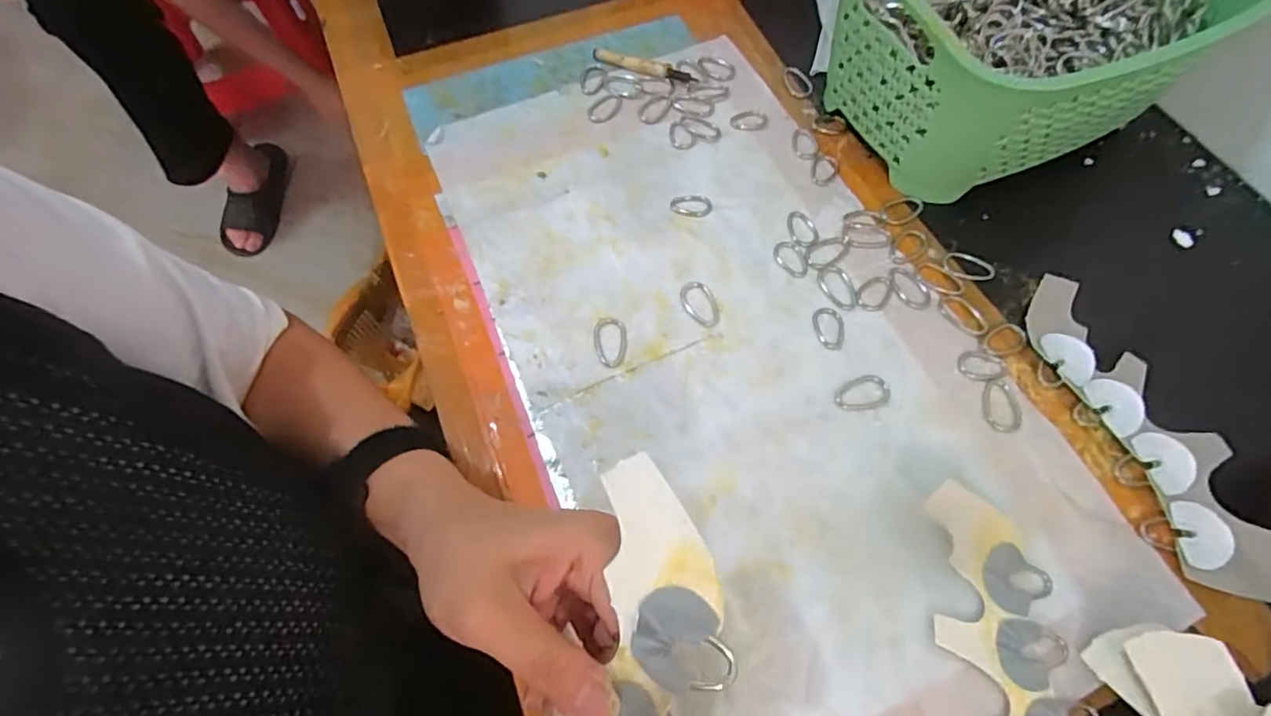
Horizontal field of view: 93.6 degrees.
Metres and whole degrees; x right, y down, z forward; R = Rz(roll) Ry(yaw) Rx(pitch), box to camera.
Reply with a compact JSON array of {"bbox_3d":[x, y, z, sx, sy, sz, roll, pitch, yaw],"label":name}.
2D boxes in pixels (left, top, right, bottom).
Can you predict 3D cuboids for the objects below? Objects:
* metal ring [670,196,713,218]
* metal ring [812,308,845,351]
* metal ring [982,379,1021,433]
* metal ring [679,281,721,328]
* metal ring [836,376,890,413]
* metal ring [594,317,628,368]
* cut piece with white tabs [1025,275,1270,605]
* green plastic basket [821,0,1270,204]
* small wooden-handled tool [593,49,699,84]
[{"bbox_3d":[0.040,-0.109,0.429,0.030,0.004,0.020,8,64,5],"label":"metal ring"},{"bbox_3d":[0.125,-0.019,0.383,0.019,0.004,0.030,-3,64,-1],"label":"metal ring"},{"bbox_3d":[0.219,0.028,0.355,0.022,0.004,0.034,9,64,5],"label":"metal ring"},{"bbox_3d":[0.043,-0.036,0.396,0.021,0.004,0.036,-26,66,-12],"label":"metal ring"},{"bbox_3d":[0.139,0.022,0.363,0.034,0.004,0.021,-11,64,-5],"label":"metal ring"},{"bbox_3d":[-0.016,-0.010,0.382,0.021,0.004,0.035,-3,64,-1],"label":"metal ring"},{"bbox_3d":[0.307,0.051,0.342,0.077,0.014,0.228,-26,66,-12],"label":"cut piece with white tabs"},{"bbox_3d":[0.272,-0.238,0.424,0.280,0.119,0.209,-32,68,-14],"label":"green plastic basket"},{"bbox_3d":[0.008,-0.241,0.494,0.090,0.009,0.012,22,66,11],"label":"small wooden-handled tool"}]

